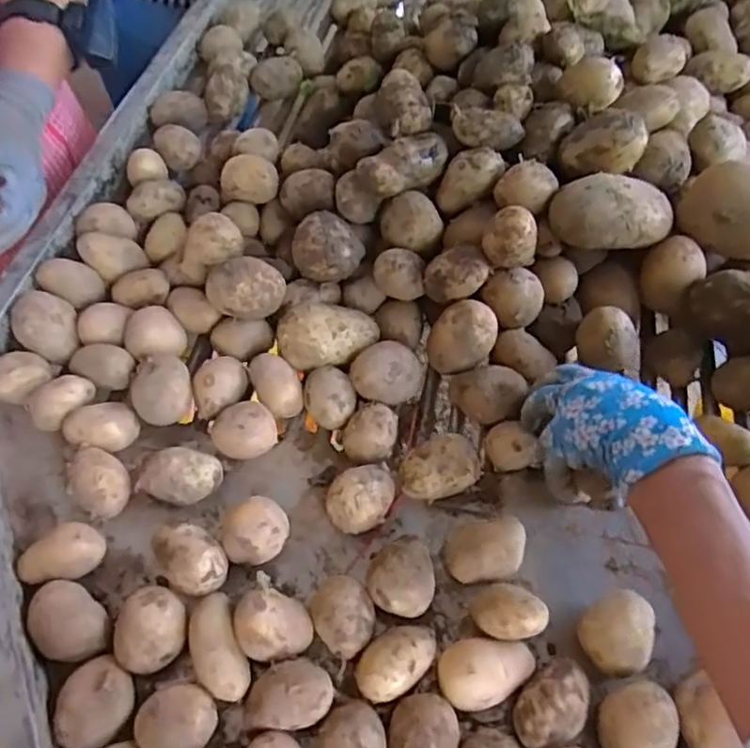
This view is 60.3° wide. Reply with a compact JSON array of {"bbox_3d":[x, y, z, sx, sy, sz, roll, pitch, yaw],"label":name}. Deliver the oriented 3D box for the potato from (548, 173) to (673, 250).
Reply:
[{"bbox_3d":[0.215,-0.149,0.585,0.108,0.050,0.058,-3,54,-4],"label":"potato"}]

